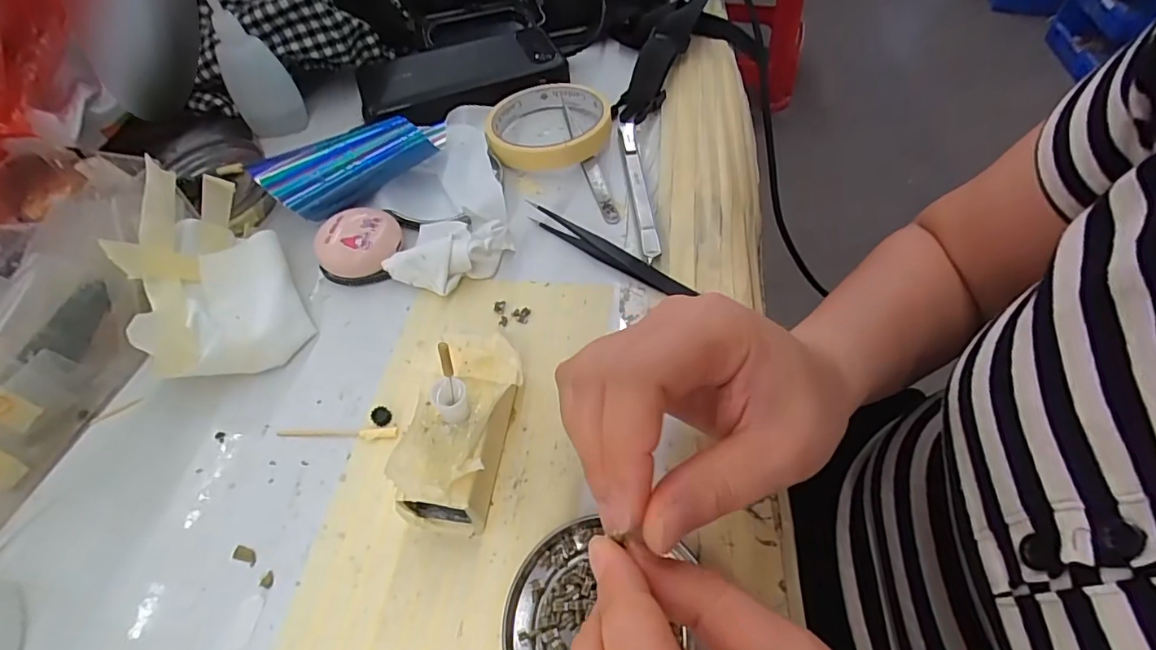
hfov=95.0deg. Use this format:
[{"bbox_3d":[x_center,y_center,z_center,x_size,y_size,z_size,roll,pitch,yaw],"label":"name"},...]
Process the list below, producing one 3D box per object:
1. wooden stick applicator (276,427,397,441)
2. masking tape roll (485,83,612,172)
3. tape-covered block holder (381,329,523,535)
[{"bbox_3d":[-0.117,0.052,0.254,0.059,0.004,0.006,-1,54,2],"label":"wooden stick applicator"},{"bbox_3d":[-0.021,-0.145,0.377,0.086,0.020,0.084,-1,54,2],"label":"masking tape roll"},{"bbox_3d":[-0.049,0.044,0.229,0.042,0.048,0.082,7,55,8],"label":"tape-covered block holder"}]

